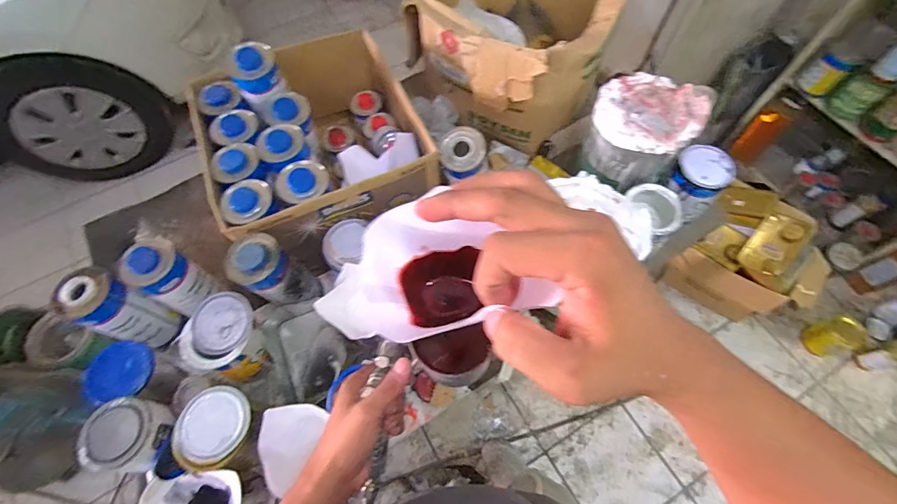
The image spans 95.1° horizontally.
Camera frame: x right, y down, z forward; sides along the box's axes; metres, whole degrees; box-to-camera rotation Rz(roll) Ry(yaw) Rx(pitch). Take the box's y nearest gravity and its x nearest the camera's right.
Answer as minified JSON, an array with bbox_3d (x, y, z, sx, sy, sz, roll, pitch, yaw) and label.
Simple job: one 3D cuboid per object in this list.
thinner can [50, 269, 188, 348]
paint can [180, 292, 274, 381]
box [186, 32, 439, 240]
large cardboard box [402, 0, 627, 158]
[{"bbox_3d":[-0.548,0.100,0.691,0.075,0.182,0.083,17,66,9],"label":"thinner can"},{"bbox_3d":[-0.365,0.152,0.704,0.108,0.140,0.124,23,67,12],"label":"paint can"},{"bbox_3d":[-0.265,-0.216,0.819,0.376,0.225,0.388,-25,66,-10],"label":"box"},{"bbox_3d":[0.141,-0.483,0.892,0.400,0.244,0.437,17,66,10],"label":"large cardboard box"}]

